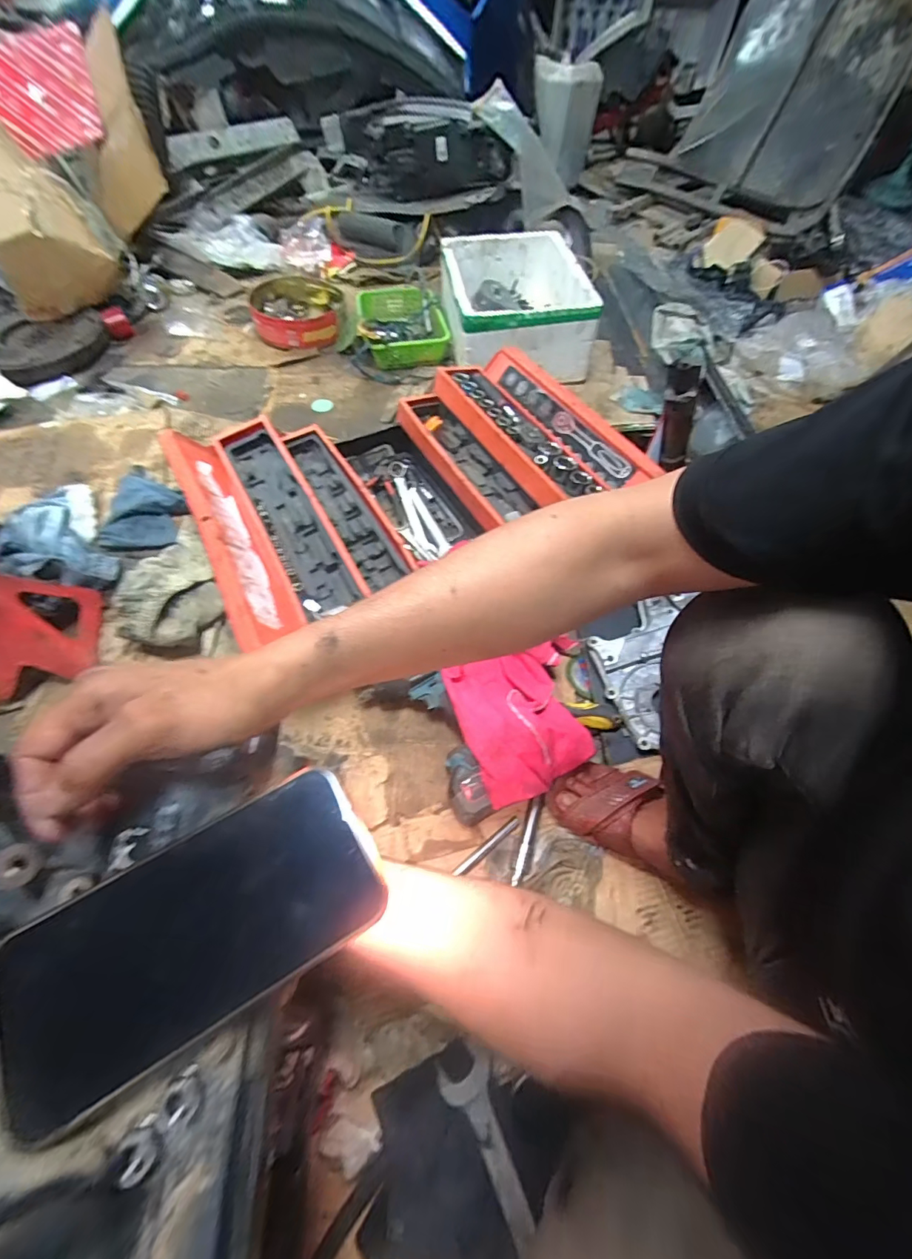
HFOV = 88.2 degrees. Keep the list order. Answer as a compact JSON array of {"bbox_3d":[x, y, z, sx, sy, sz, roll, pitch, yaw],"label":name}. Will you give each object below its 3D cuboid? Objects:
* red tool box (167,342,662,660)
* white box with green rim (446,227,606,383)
[{"bbox_3d":[-0.078,-0.239,0.839,0.685,0.191,0.458,-27,63,-18],"label":"red tool box"},{"bbox_3d":[0.154,-0.844,1.221,0.365,0.153,0.441,-1,58,-3],"label":"white box with green rim"}]

